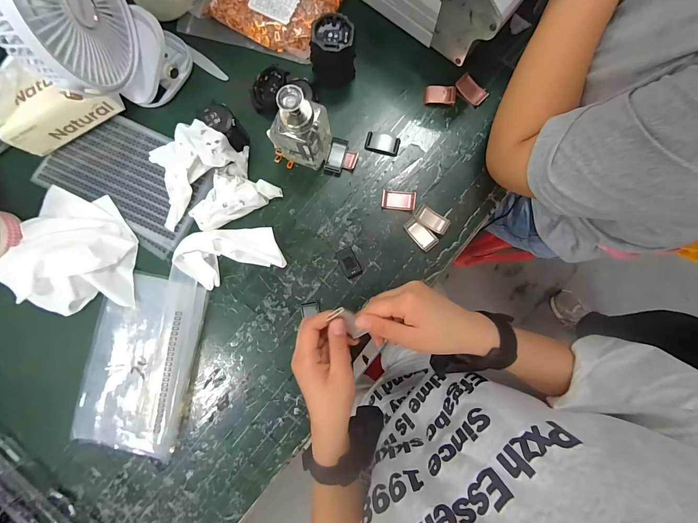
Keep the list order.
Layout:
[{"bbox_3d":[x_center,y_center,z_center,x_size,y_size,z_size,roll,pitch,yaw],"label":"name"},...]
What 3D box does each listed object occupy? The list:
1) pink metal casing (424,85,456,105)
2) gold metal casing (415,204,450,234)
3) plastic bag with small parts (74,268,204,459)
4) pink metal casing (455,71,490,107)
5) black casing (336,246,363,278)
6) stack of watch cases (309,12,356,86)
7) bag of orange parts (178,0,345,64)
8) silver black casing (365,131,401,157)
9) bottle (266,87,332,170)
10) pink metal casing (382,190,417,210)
[{"bbox_3d":[0.125,-0.230,0.433,0.042,0.008,0.023,4,87,2],"label":"pink metal casing"},{"bbox_3d":[0.110,-0.055,0.417,0.046,0.010,0.024,33,88,3],"label":"gold metal casing"},{"bbox_3d":[-0.276,0.132,0.416,0.130,0.018,0.238,11,87,2],"label":"plastic bag with small parts"},{"bbox_3d":[0.168,-0.235,0.432,0.026,0.005,0.044,-44,86,-1],"label":"pink metal casing"},{"bbox_3d":[0.001,0.001,0.419,0.023,0.008,0.040,-24,86,0],"label":"black casing"},{"bbox_3d":[-0.021,-0.267,0.408,0.061,0.067,0.060,-8,86,1],"label":"stack of watch cases"},{"bbox_3d":[-0.123,-0.384,0.440,0.219,0.031,0.160,18,87,3],"label":"bag of orange parts"},{"bbox_3d":[0.047,-0.163,0.430,0.046,0.004,0.030,12,87,2],"label":"silver black casing"},{"bbox_3d":[-0.059,-0.160,0.377,0.057,0.121,0.053,21,87,3],"label":"bottle"},{"bbox_3d":[0.067,-0.083,0.424,0.045,0.006,0.024,6,87,2],"label":"pink metal casing"}]

